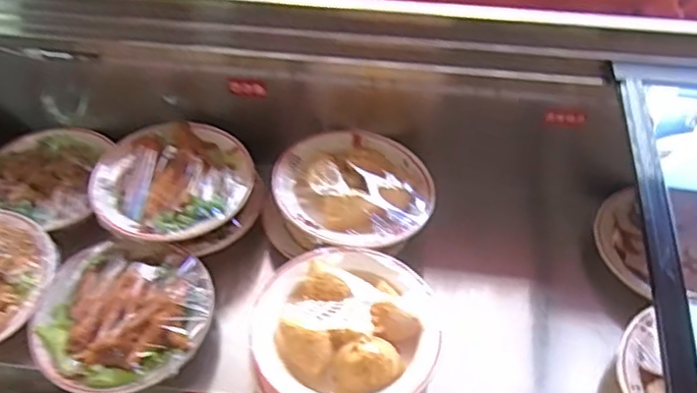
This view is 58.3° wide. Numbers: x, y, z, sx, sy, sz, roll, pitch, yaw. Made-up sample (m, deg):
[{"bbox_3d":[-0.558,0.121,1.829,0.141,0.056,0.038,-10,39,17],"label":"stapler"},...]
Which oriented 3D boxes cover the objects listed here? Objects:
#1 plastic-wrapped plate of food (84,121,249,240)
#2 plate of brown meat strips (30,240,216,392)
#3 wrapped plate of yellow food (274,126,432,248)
[{"bbox_3d":[-0.171,-0.016,0.614,0.146,0.038,0.140,0,48,0],"label":"plastic-wrapped plate of food"},{"bbox_3d":[-0.196,0.099,0.544,0.147,0.028,0.137,4,48,3],"label":"plate of brown meat strips"},{"bbox_3d":[0.005,-0.014,0.603,0.146,0.038,0.146,0,48,0],"label":"wrapped plate of yellow food"}]

